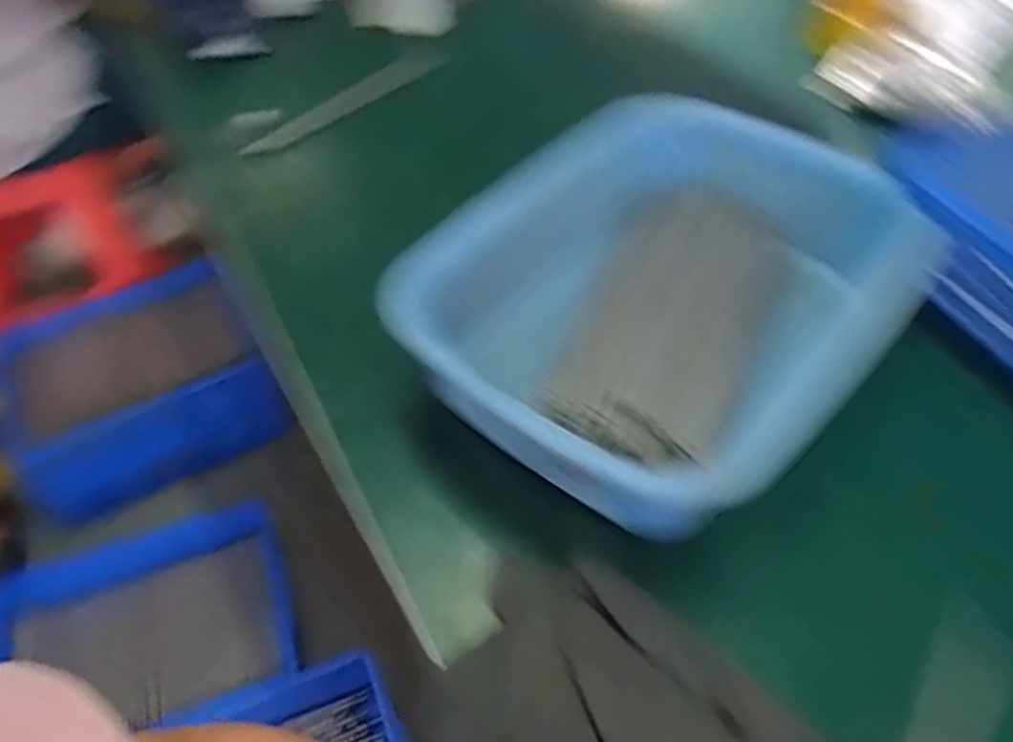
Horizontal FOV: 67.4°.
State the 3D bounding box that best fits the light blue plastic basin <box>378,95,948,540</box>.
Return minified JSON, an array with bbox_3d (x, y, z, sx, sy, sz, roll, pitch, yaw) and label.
[{"bbox_3d":[0.109,-0.051,0.512,0.258,0.081,0.332,34,59,26],"label":"light blue plastic basin"}]

